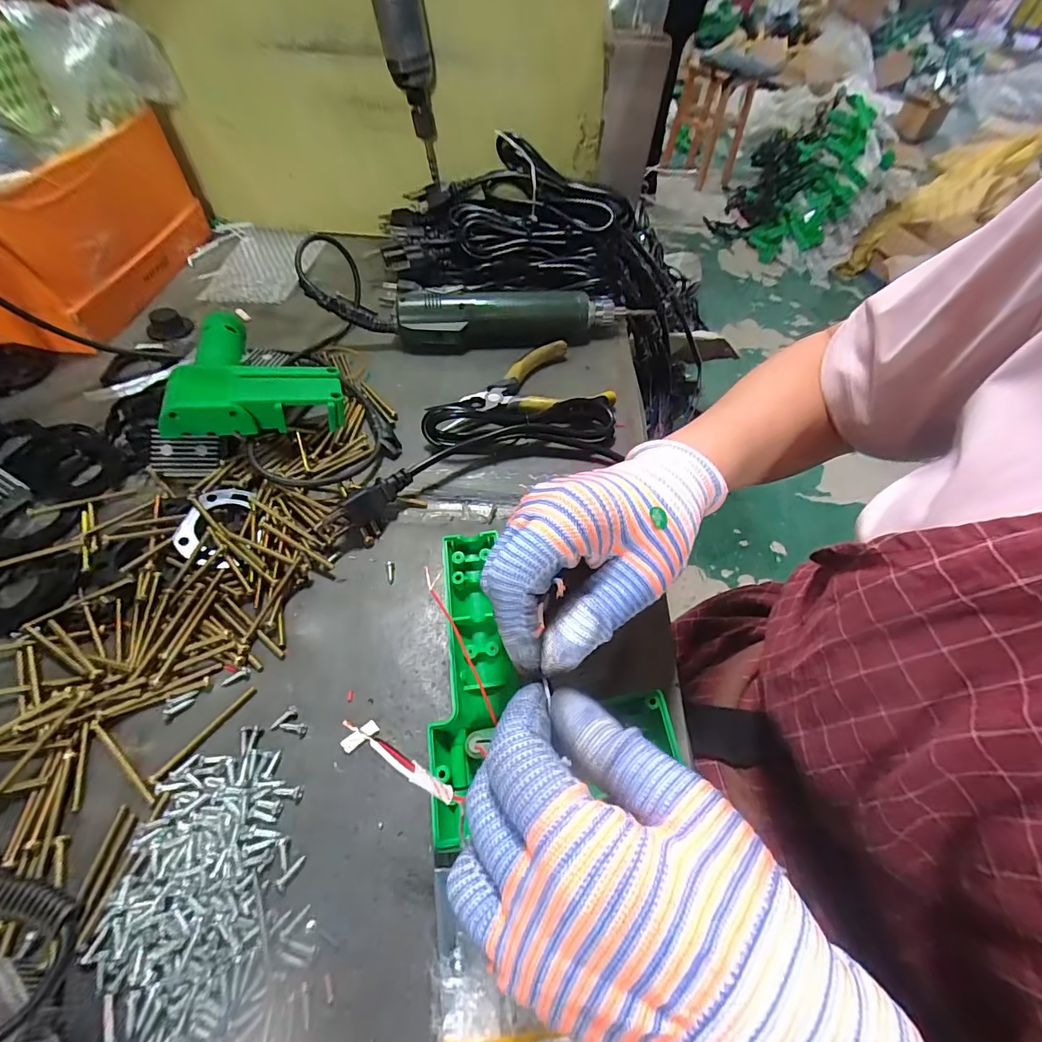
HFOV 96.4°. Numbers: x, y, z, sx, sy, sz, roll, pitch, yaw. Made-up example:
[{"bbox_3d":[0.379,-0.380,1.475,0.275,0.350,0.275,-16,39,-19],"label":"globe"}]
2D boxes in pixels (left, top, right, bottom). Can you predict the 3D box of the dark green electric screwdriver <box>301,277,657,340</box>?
[{"bbox_3d":[-0.035,-0.196,0.450,0.308,0.043,0.040,-3,54,-7],"label":"dark green electric screwdriver"}]

